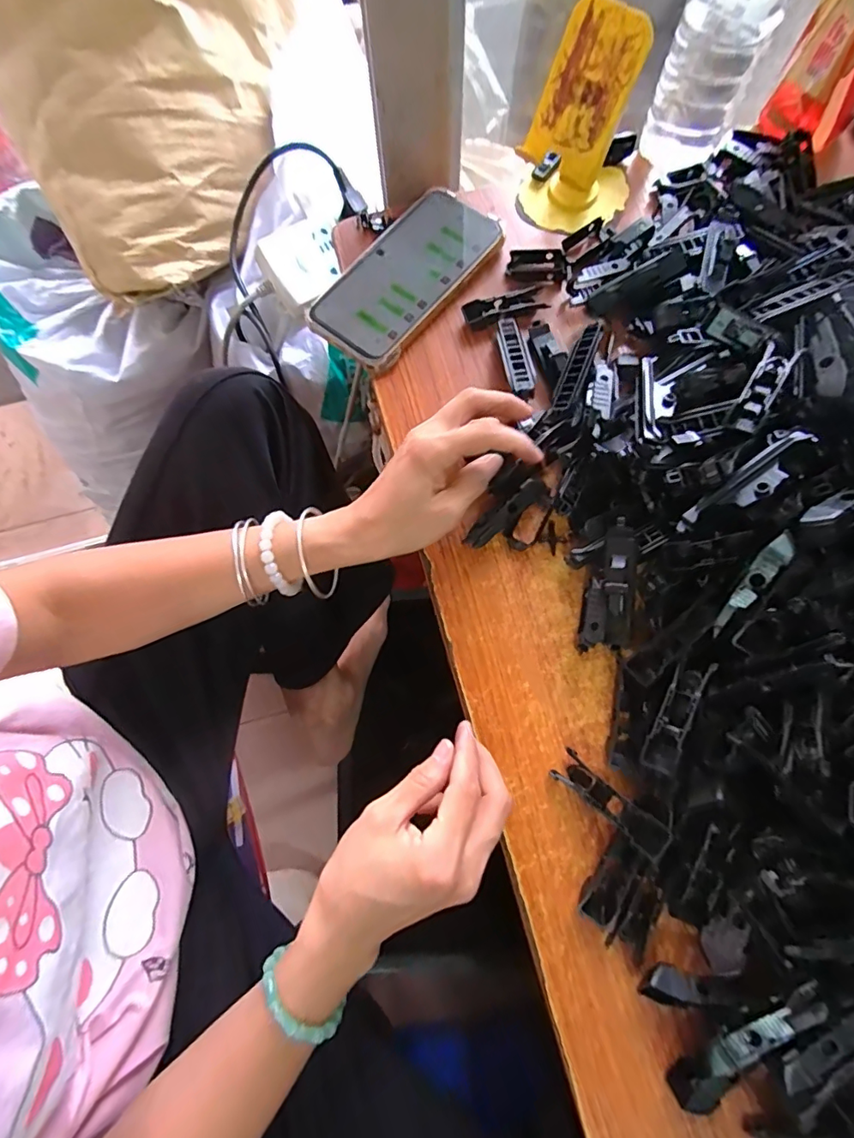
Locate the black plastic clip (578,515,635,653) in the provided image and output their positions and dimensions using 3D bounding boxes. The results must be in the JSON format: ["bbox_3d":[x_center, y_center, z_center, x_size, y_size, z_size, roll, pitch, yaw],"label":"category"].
[{"bbox_3d":[0.116,0.011,0.312,0.027,0.019,0.083,12,87,5],"label":"black plastic clip"}]

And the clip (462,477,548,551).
[{"bbox_3d":[0.055,-0.038,0.341,0.067,0.020,0.015,-38,77,-9],"label":"clip"}]

